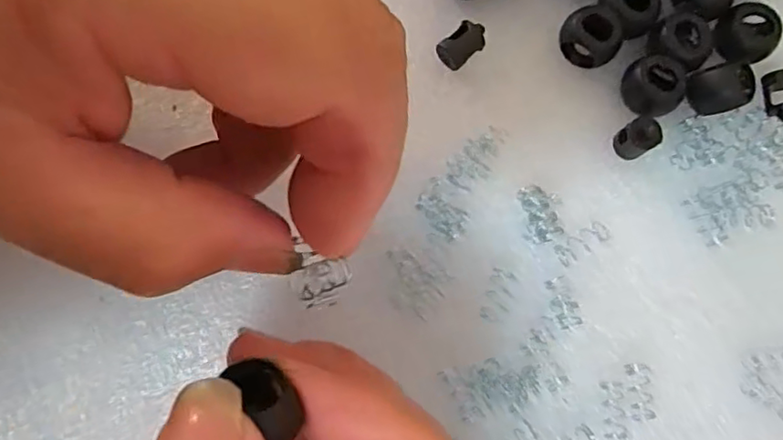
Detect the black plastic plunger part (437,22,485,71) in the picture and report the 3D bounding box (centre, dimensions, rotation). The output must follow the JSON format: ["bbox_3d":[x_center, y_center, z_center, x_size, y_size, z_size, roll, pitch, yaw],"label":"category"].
[{"bbox_3d":[0.022,-0.053,0.187,0.015,0.008,0.009,-40,82,-7],"label":"black plastic plunger part"}]

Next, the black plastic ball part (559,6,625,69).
[{"bbox_3d":[0.060,-0.055,0.186,0.017,0.015,0.014,22,81,3],"label":"black plastic ball part"}]

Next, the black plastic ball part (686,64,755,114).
[{"bbox_3d":[0.095,-0.037,0.178,0.017,0.014,0.010,-3,81,-1],"label":"black plastic ball part"}]

